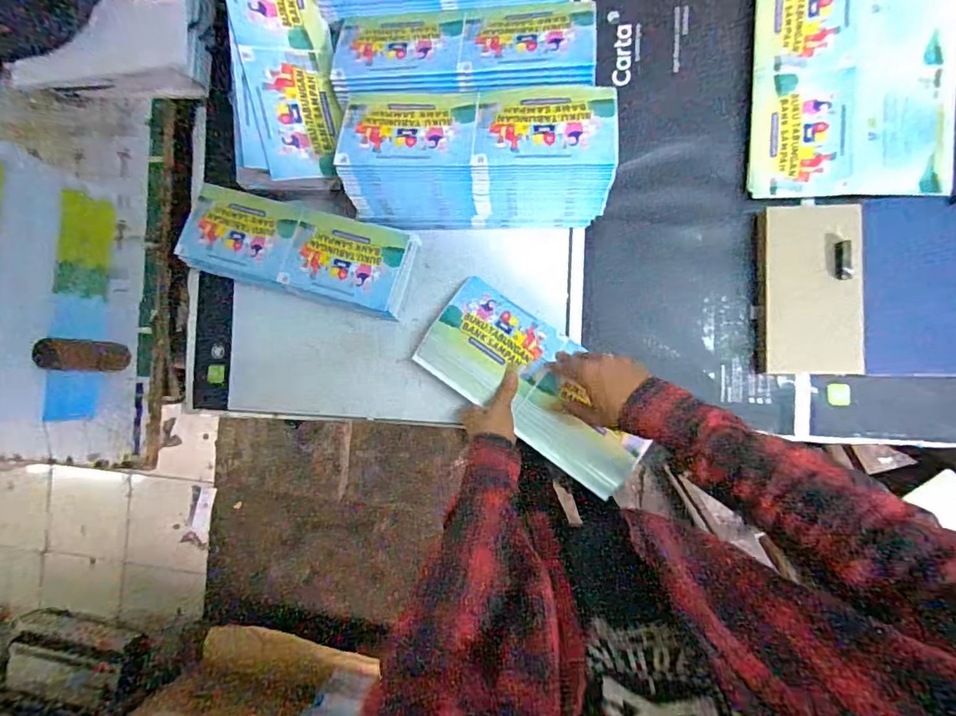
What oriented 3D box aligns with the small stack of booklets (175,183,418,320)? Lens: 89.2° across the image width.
[{"bbox_3d":[-0.243,-0.148,0.666,0.313,0.060,0.128,15,90,8],"label":"small stack of booklets"}]

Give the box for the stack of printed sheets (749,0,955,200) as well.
[{"bbox_3d":[0.460,-0.356,0.591,0.224,0.023,0.319,2,88,8],"label":"stack of printed sheets"}]

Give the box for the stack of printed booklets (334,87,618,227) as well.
[{"bbox_3d":[-0.002,-0.239,0.588,0.314,0.132,0.133,4,89,8],"label":"stack of printed booklets"}]

